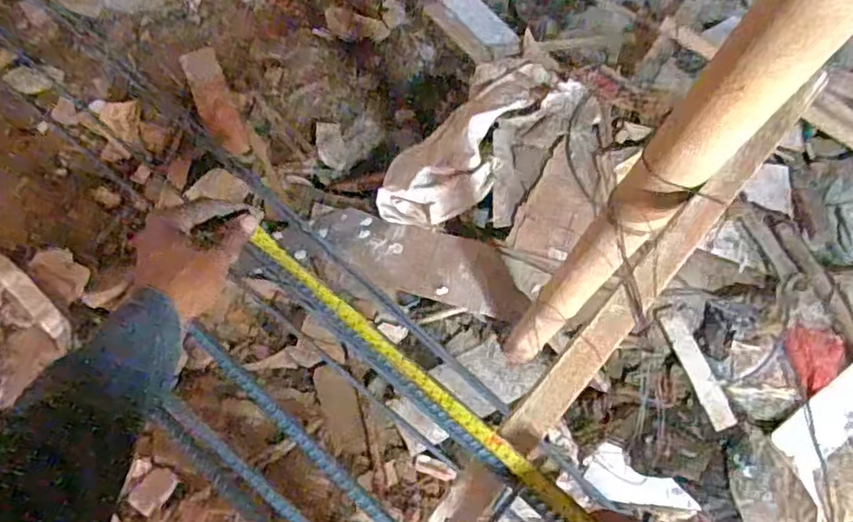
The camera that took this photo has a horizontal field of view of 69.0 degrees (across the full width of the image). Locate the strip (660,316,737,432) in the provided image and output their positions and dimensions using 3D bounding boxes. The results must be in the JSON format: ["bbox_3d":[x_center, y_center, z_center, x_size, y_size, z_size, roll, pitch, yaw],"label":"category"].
[{"bbox_3d":[0.581,0.235,1.324,0.053,0.015,0.249,-19,71,-10],"label":"strip"}]

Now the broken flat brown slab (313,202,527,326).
[{"bbox_3d":[-0.029,-0.001,1.513,0.574,0.045,0.164,17,83,14],"label":"broken flat brown slab"}]

